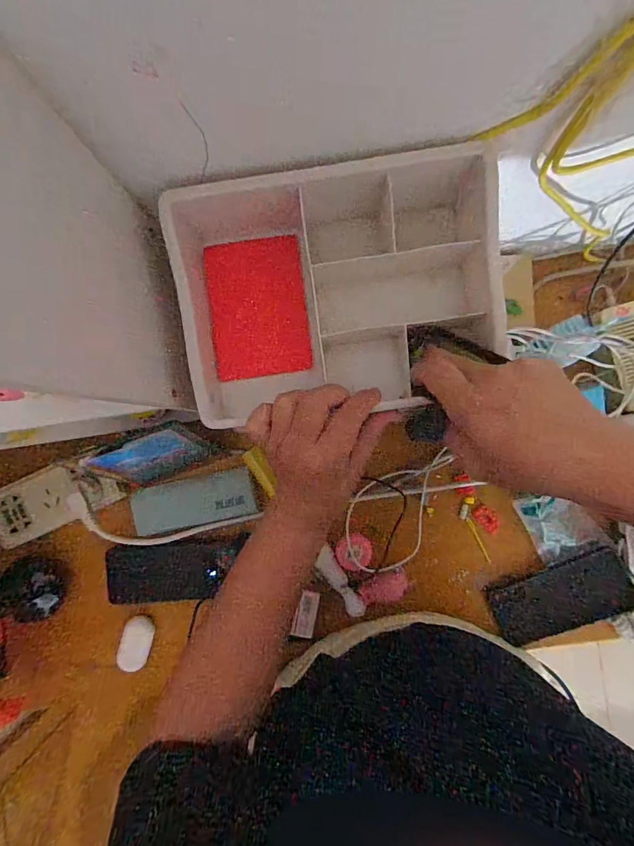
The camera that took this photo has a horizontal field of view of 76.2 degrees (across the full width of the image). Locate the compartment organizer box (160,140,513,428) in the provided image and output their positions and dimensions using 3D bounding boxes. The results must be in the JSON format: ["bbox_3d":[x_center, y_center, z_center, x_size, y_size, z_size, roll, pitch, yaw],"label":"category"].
[{"bbox_3d":[0.018,-0.099,0.309,0.225,0.065,0.174,-6,89,2],"label":"compartment organizer box"}]

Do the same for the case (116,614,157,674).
[{"bbox_3d":[-0.236,0.288,0.530,0.037,0.020,0.066,8,89,3],"label":"case"}]

